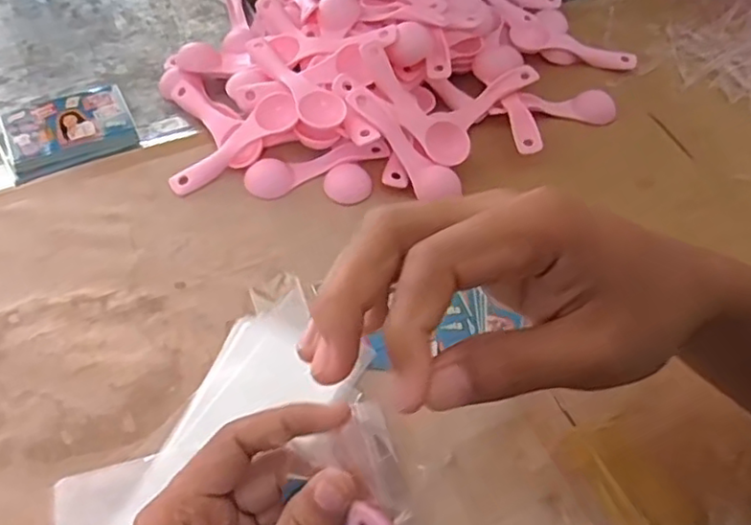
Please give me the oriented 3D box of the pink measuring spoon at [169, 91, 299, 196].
[{"bbox_3d":[-0.105,-0.088,0.468,0.109,0.011,0.029,-39,65,-6],"label":"pink measuring spoon"}]

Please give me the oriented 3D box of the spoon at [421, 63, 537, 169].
[{"bbox_3d":[0.081,-0.118,0.495,0.037,0.021,0.124,35,60,19],"label":"spoon"}]

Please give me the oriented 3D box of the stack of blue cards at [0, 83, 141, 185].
[{"bbox_3d":[-0.241,-0.104,0.490,0.095,0.012,0.080,-22,60,-17],"label":"stack of blue cards"}]

